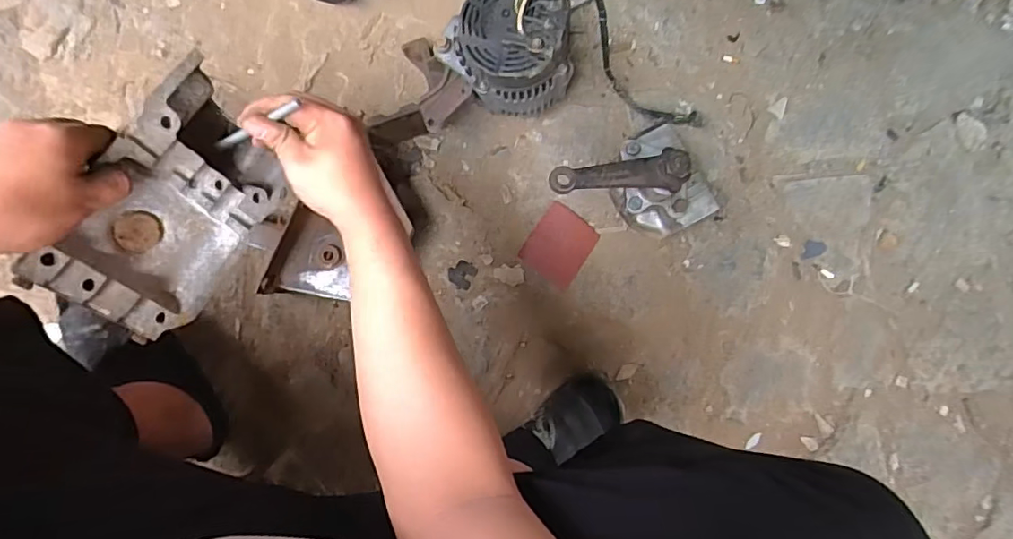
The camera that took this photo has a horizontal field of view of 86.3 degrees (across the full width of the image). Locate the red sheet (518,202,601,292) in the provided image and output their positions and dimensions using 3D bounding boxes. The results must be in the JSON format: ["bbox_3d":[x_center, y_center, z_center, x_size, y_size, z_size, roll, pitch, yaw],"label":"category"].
[{"bbox_3d":[0.079,-0.034,0.801,0.089,0.004,0.104,34,87,-6],"label":"red sheet"}]

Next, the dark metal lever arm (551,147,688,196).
[{"bbox_3d":[0.126,-0.104,0.599,0.148,0.031,0.044,-8,91,-8],"label":"dark metal lever arm"}]

